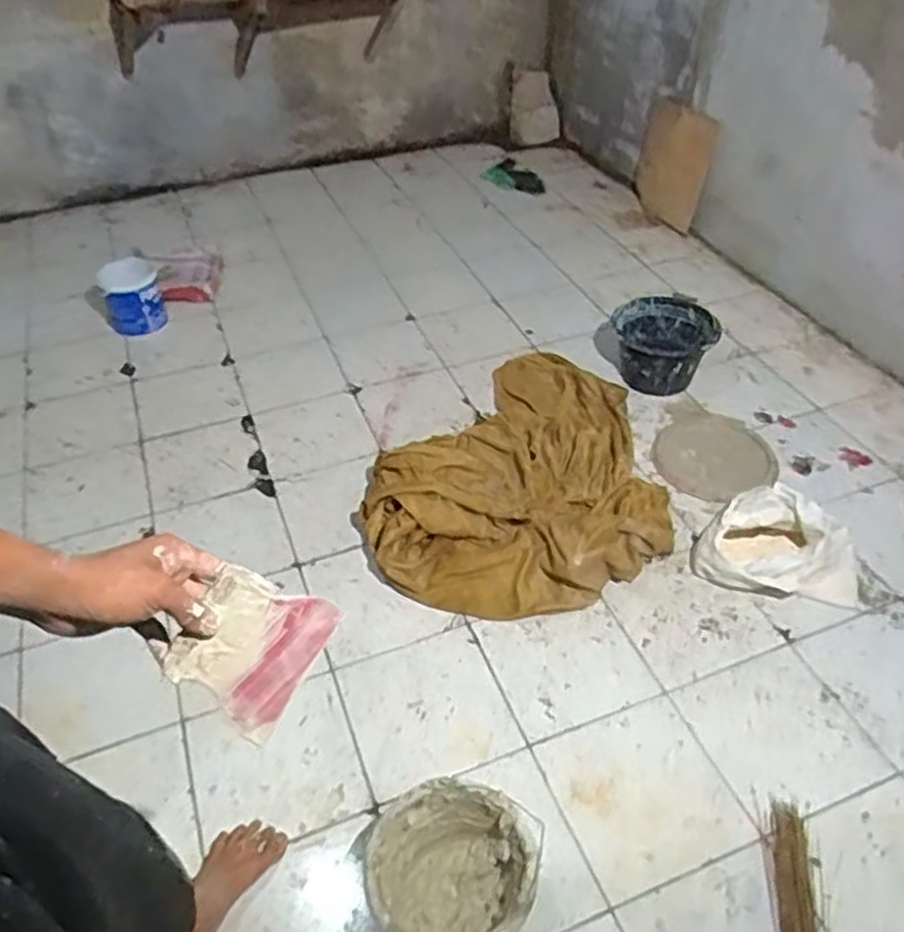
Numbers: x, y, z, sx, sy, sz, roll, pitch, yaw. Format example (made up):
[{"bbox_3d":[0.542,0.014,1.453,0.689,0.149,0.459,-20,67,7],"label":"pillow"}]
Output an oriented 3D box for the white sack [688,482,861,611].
[{"bbox_3d":[0.729,0.173,1.707,0.366,0.144,0.242,6,44,9],"label":"white sack"}]

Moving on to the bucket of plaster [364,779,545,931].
[{"bbox_3d":[0.001,0.648,1.193,0.239,0.174,0.238,-1,43,1],"label":"bucket of plaster"}]

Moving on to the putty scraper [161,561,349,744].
[{"bbox_3d":[-0.163,0.147,0.626,0.115,0.105,0.015,-59,23,-14],"label":"putty scraper"}]

